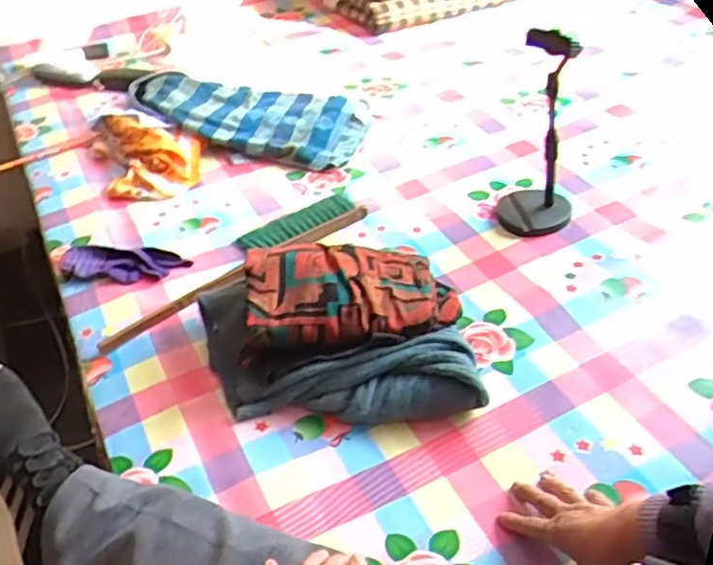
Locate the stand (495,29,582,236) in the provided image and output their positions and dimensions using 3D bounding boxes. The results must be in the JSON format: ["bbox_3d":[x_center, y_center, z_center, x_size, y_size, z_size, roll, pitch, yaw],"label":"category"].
[{"bbox_3d":[0.286,-0.225,1.033,0.120,0.311,0.118,7,44,13],"label":"stand"}]

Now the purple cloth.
[{"bbox_3d":[-0.374,-0.028,1.087,0.197,0.034,0.077,3,43,10],"label":"purple cloth"}]

